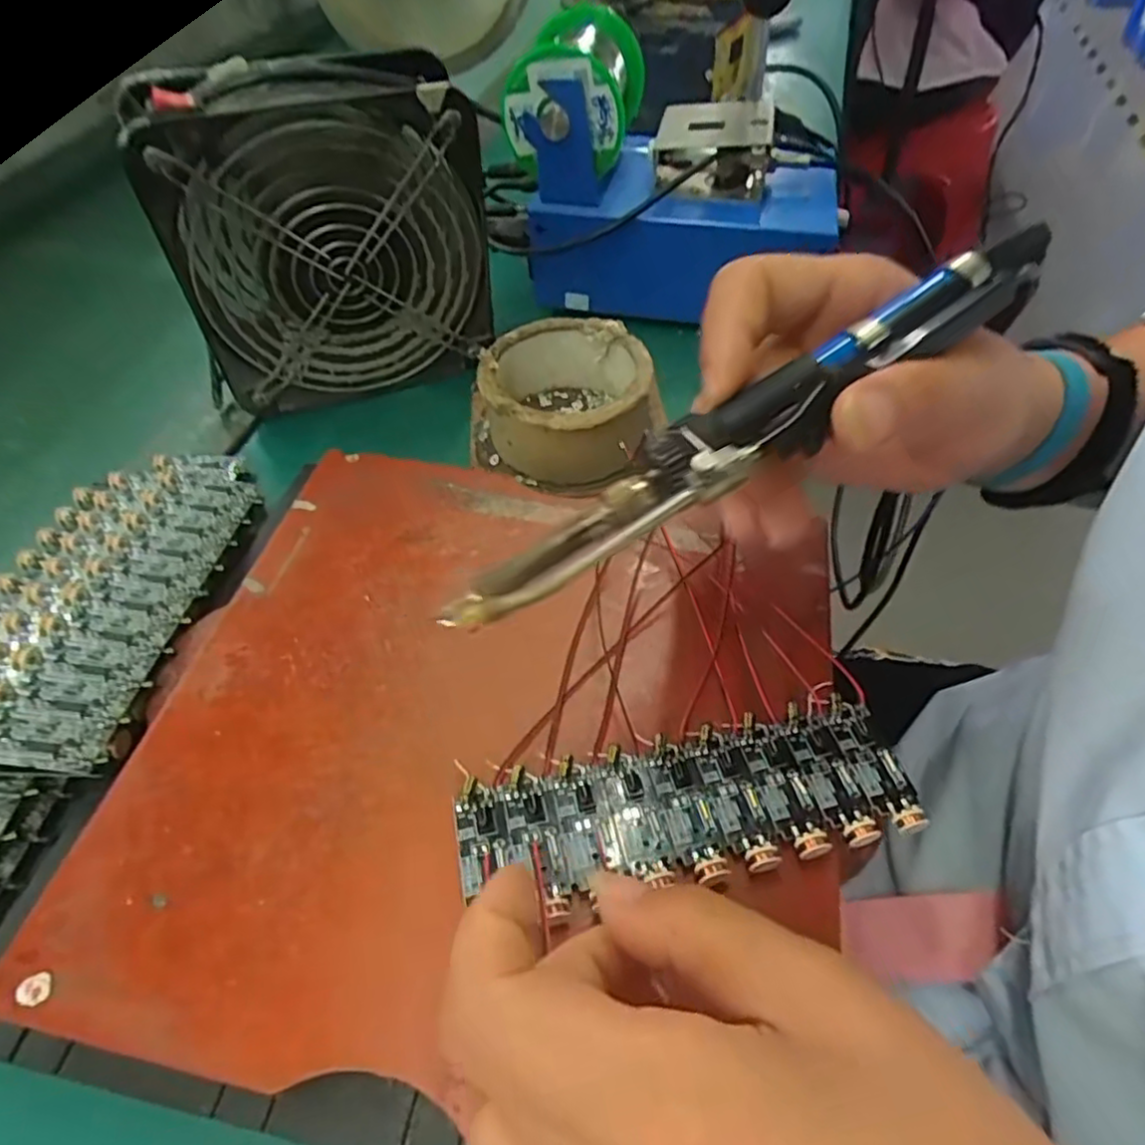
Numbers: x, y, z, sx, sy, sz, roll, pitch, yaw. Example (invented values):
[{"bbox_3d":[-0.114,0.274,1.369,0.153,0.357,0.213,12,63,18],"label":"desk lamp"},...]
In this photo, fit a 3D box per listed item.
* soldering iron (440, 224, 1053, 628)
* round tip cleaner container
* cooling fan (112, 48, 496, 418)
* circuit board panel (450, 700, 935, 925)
[{"bbox_3d":[0.055,-0.043,0.184,0.202,0.016,0.026,-33,63,-8],"label":"soldering iron"},{"bbox_3d":[-0.007,-0.088,0.357,0.091,0.050,0.088,-2,51,2],"label":"round tip cleaner container"},{"bbox_3d":[-0.121,-0.169,0.350,0.153,0.148,0.061,-13,53,-10],"label":"cooling fan"},{"bbox_3d":[0.035,0.071,0.211,0.139,0.010,0.047,-8,58,-5],"label":"circuit board panel"}]

